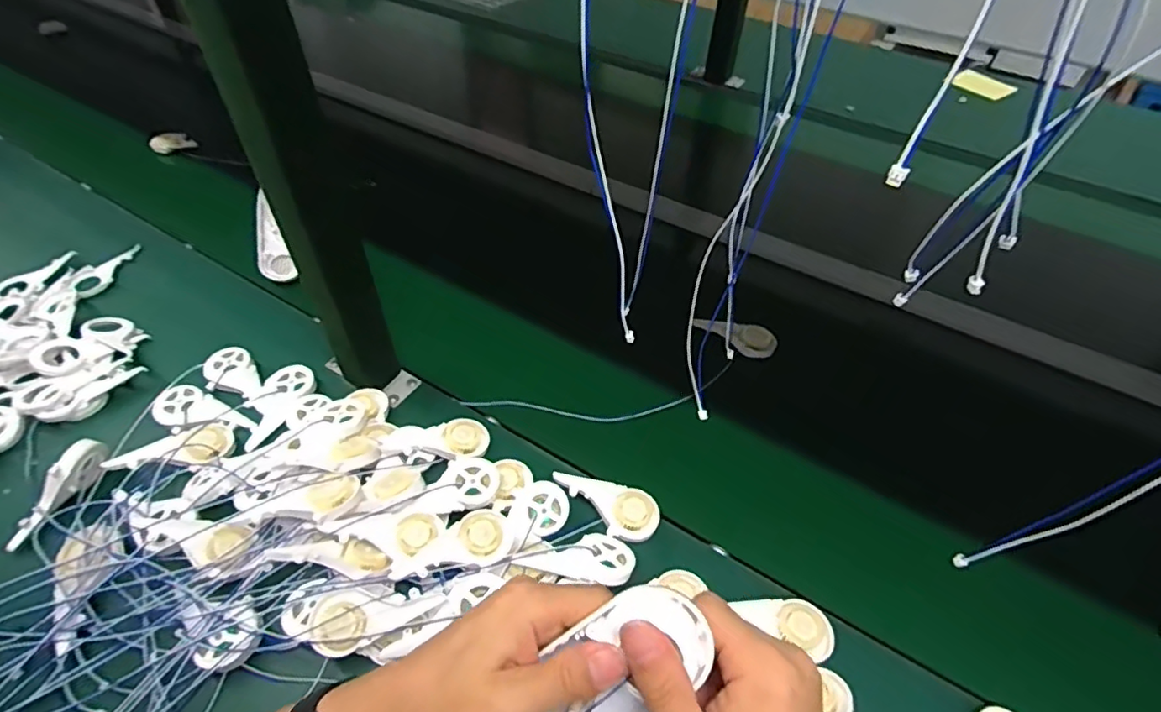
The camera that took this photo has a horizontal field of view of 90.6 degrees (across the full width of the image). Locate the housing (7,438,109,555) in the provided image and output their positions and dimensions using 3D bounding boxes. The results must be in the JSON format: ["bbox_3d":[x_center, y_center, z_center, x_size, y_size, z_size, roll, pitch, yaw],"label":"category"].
[{"bbox_3d":[-0.425,0.112,0.464,0.015,0.033,0.092,23,71,18],"label":"housing"}]

